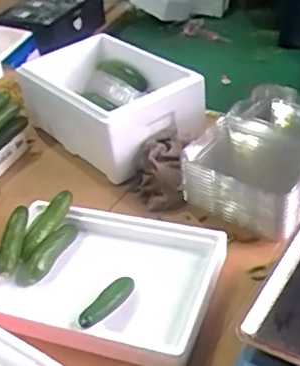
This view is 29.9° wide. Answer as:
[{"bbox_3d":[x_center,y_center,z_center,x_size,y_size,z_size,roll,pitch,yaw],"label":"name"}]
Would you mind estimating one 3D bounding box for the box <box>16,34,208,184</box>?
[{"bbox_3d":[-0.091,-0.183,1.227,0.268,0.153,0.404,-27,42,-25],"label":"box"}]

